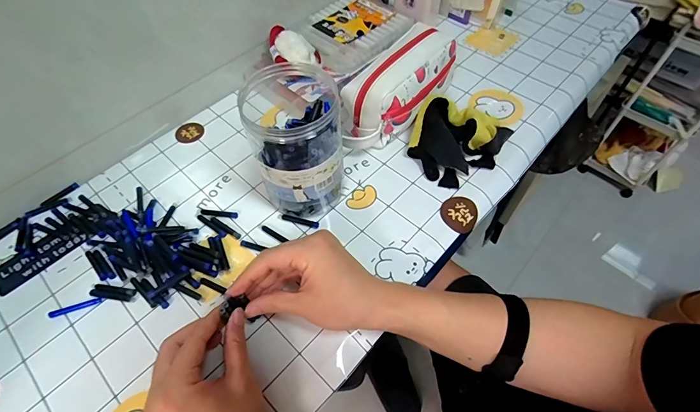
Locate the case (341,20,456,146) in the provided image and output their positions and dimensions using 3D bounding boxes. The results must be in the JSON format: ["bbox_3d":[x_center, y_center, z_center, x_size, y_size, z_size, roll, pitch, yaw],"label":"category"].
[{"bbox_3d":[0.064,-0.163,0.502,0.082,0.104,0.207,33,63,21],"label":"case"}]

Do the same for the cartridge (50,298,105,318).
[{"bbox_3d":[-0.292,0.107,0.390,0.055,0.004,0.008,-16,58,-10],"label":"cartridge"}]

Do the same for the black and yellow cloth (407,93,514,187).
[{"bbox_3d":[0.137,-0.089,0.486,0.112,0.047,0.113,33,63,21],"label":"black and yellow cloth"}]

